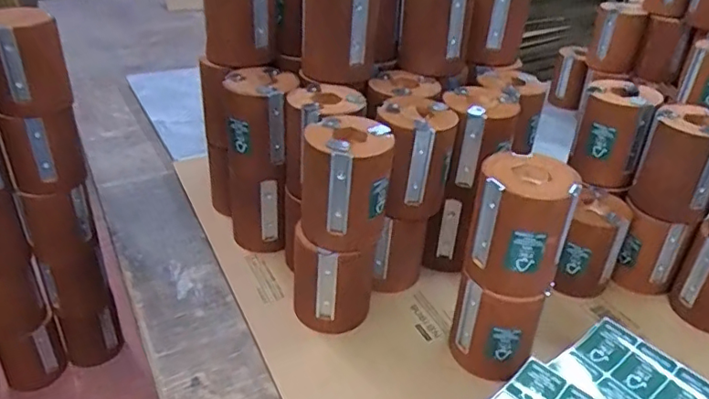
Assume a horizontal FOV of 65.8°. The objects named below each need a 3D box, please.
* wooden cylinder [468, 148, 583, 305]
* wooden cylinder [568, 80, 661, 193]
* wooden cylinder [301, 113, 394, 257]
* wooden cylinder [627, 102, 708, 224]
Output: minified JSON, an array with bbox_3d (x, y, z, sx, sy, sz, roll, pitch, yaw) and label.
[{"bbox_3d":[0.143,0.023,0.471,0.076,0.102,0.071,16,34,21],"label":"wooden cylinder"},{"bbox_3d":[0.297,-0.077,0.634,0.071,0.104,0.072,16,34,21],"label":"wooden cylinder"},{"bbox_3d":[-0.008,-0.016,0.507,0.083,0.100,0.080,1,32,-2],"label":"wooden cylinder"},{"bbox_3d":[0.346,-0.037,0.576,0.081,0.102,0.068,18,35,23],"label":"wooden cylinder"}]

